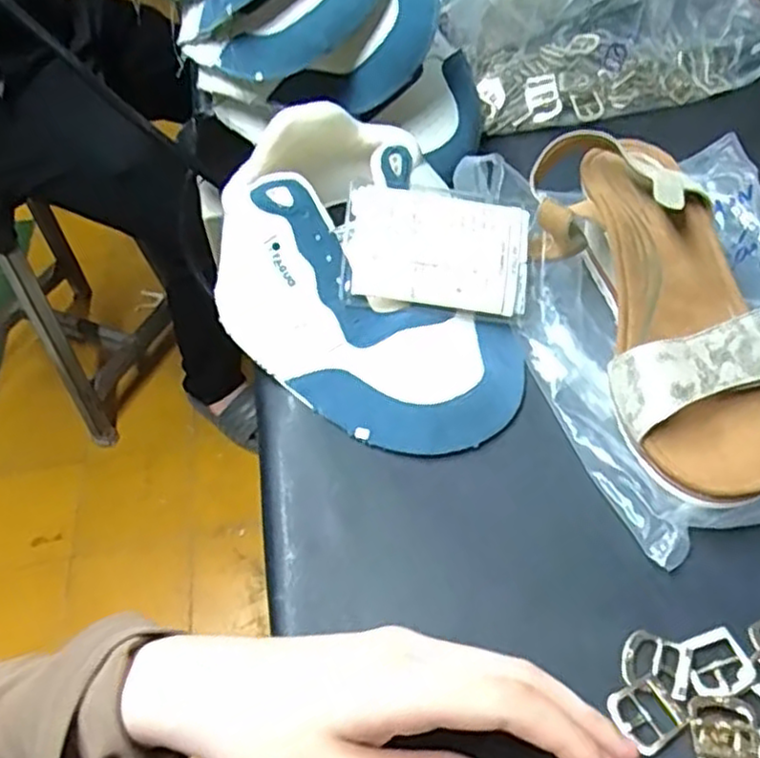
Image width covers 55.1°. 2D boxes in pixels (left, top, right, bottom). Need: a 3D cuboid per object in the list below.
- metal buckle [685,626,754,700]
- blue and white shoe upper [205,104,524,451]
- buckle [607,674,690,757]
[{"bbox_3d":[0.146,0.123,0.316,0.026,0.004,0.026,-17,50,-10],"label":"metal buckle"},{"bbox_3d":[-0.017,-0.064,0.445,0.161,0.086,0.227,-16,50,-9],"label":"blue and white shoe upper"},{"bbox_3d":[0.112,0.139,0.304,0.027,0.004,0.026,-23,51,-15],"label":"buckle"}]

